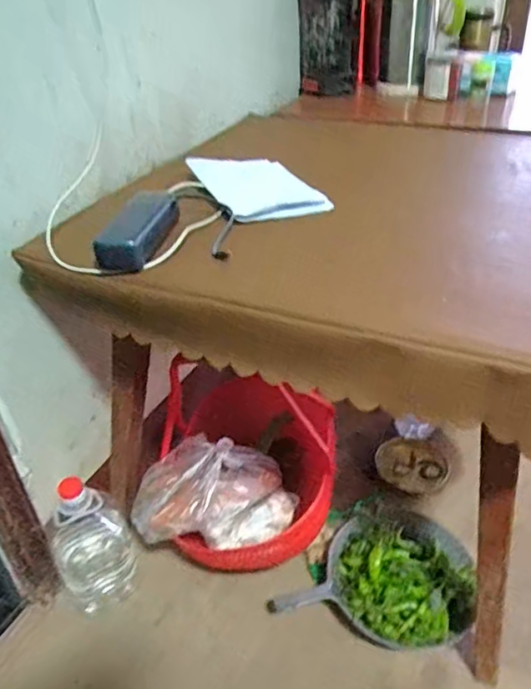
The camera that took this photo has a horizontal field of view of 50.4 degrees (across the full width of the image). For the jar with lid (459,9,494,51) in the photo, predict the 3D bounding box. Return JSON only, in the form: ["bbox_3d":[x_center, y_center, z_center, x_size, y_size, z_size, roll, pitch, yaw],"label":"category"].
[{"bbox_3d":[0.526,-0.782,1.398,0.065,0.087,0.067,13,38,22],"label":"jar with lid"}]

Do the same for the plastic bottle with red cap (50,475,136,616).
[{"bbox_3d":[-0.280,0.304,0.898,0.121,0.241,0.098,-24,39,-26],"label":"plastic bottle with red cap"}]

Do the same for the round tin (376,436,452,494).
[{"bbox_3d":[0.308,0.247,1.176,0.143,0.020,0.135,-3,35,2],"label":"round tin"}]

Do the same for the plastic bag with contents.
[{"bbox_3d":[-0.086,0.251,0.960,0.269,0.141,0.133,-6,35,-2],"label":"plastic bag with contents"}]

